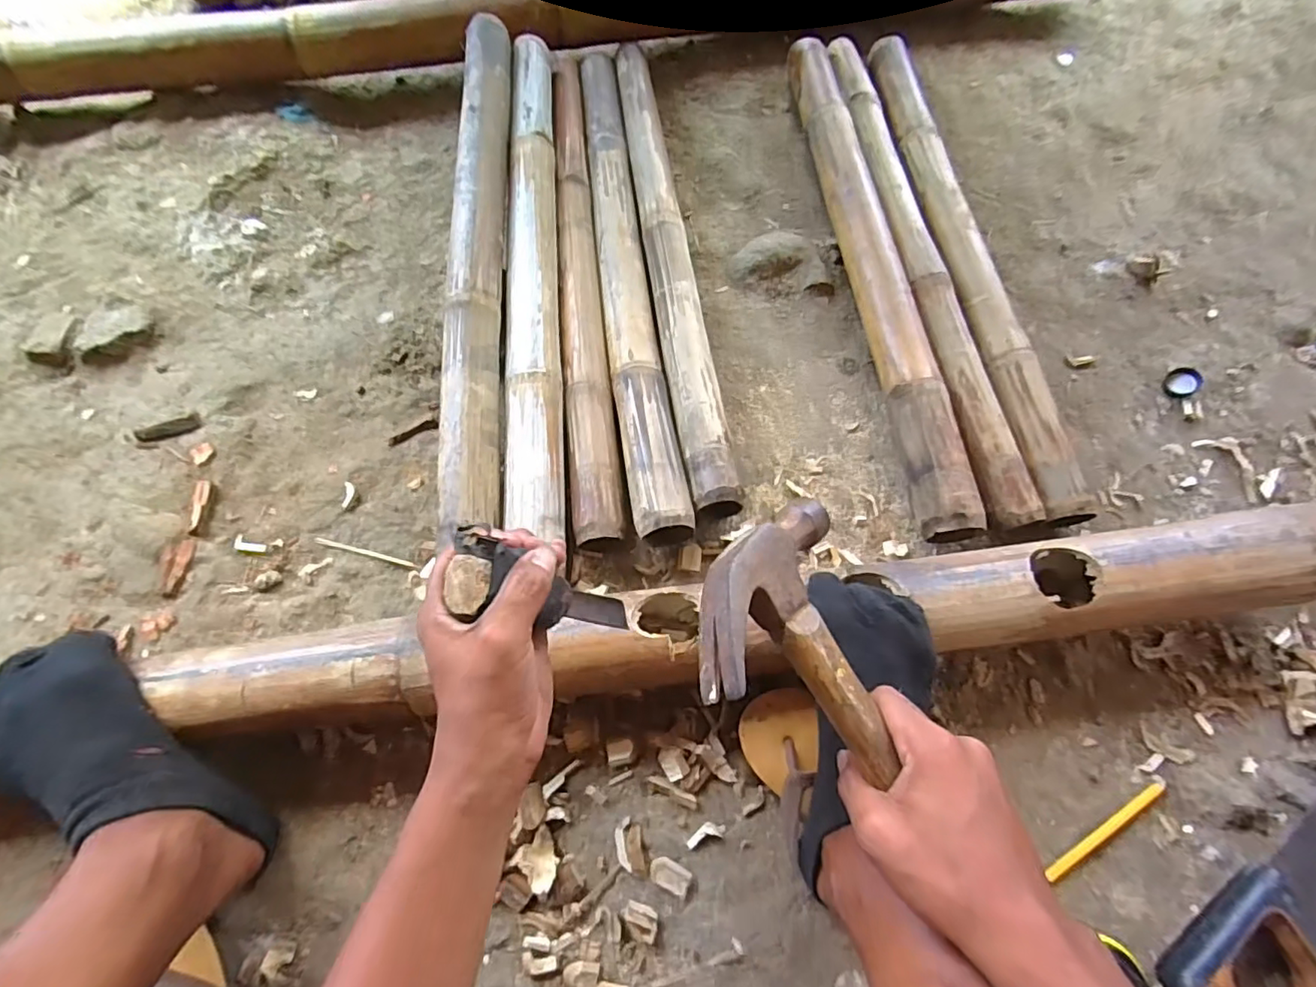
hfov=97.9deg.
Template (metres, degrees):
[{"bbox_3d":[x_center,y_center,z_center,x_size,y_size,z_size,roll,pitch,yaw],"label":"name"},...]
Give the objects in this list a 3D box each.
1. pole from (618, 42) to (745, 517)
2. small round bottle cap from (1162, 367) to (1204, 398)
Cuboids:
[{"bbox_3d":[0.010,-0.277,0.627,0.058,0.063,0.616,-6,71,-3],"label":"pole"},{"bbox_3d":[0.562,-0.119,0.615,0.034,0.010,0.033,-9,72,31],"label":"small round bottle cap"}]

